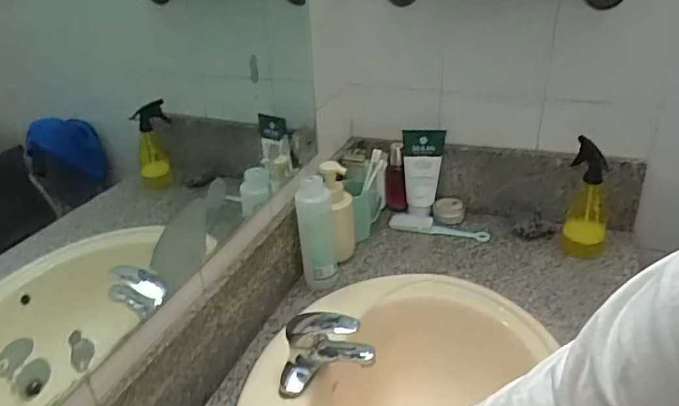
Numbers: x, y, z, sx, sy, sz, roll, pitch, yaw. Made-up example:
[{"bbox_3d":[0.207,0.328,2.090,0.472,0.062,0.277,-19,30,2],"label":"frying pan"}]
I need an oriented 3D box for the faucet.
[{"bbox_3d":[-0.021,0.214,0.733,0.125,0.113,0.071,-6,28,-7],"label":"faucet"}]

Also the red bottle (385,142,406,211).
[{"bbox_3d":[0.121,-0.052,1.108,0.044,0.151,0.043,3,28,9],"label":"red bottle"}]

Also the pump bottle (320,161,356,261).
[{"bbox_3d":[-0.001,0.020,0.959,0.060,0.200,0.077,-2,28,0],"label":"pump bottle"}]

